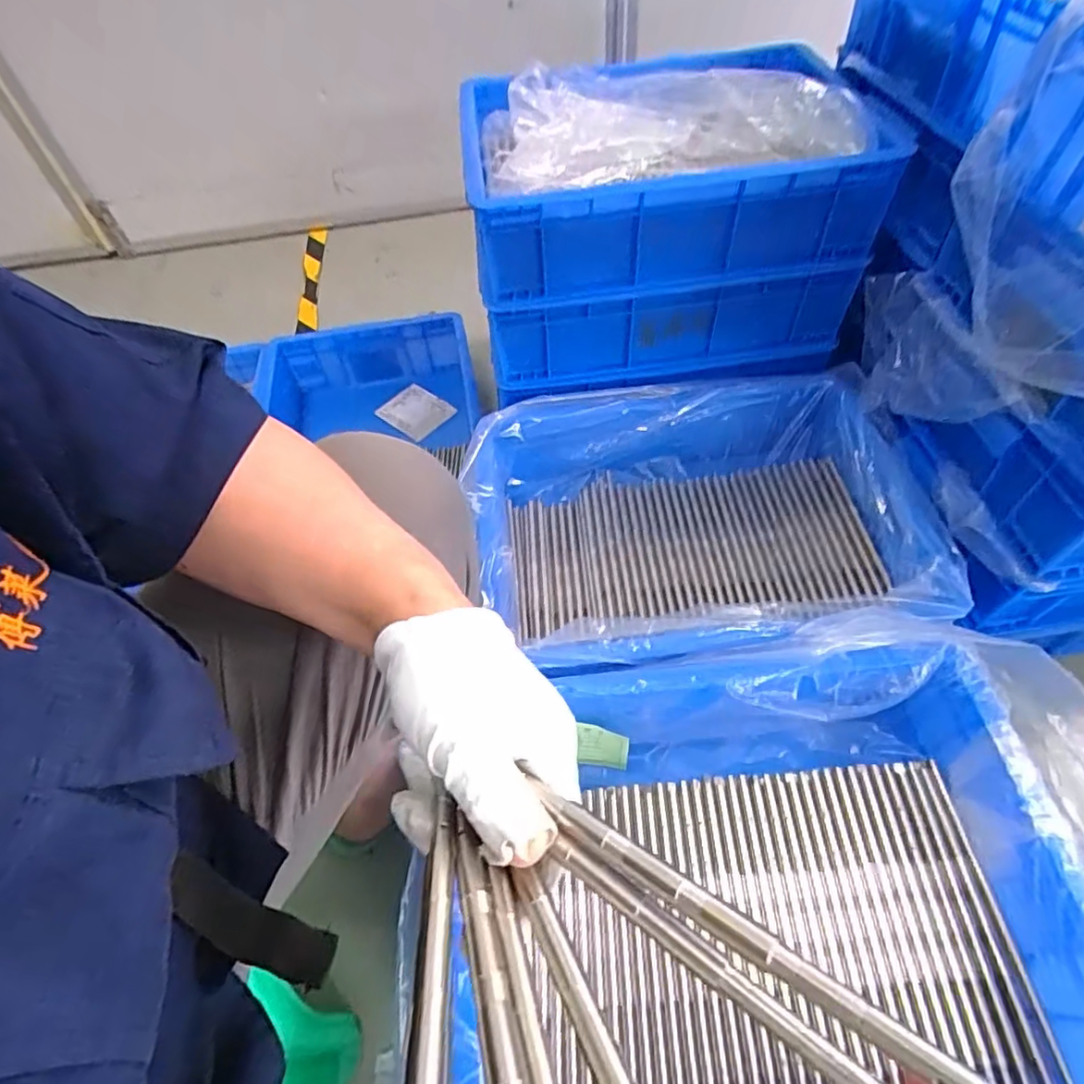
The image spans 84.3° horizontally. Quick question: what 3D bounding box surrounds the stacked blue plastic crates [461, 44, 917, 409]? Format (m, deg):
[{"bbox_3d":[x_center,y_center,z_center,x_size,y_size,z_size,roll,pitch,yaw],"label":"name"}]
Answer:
[{"bbox_3d":[0.130,-0.358,0.678,0.407,0.230,0.264,-2,54,3],"label":"stacked blue plastic crates"}]

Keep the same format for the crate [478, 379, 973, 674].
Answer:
[{"bbox_3d":[0.153,-0.010,0.616,0.402,0.135,0.301,-9,54,-2],"label":"crate"}]

